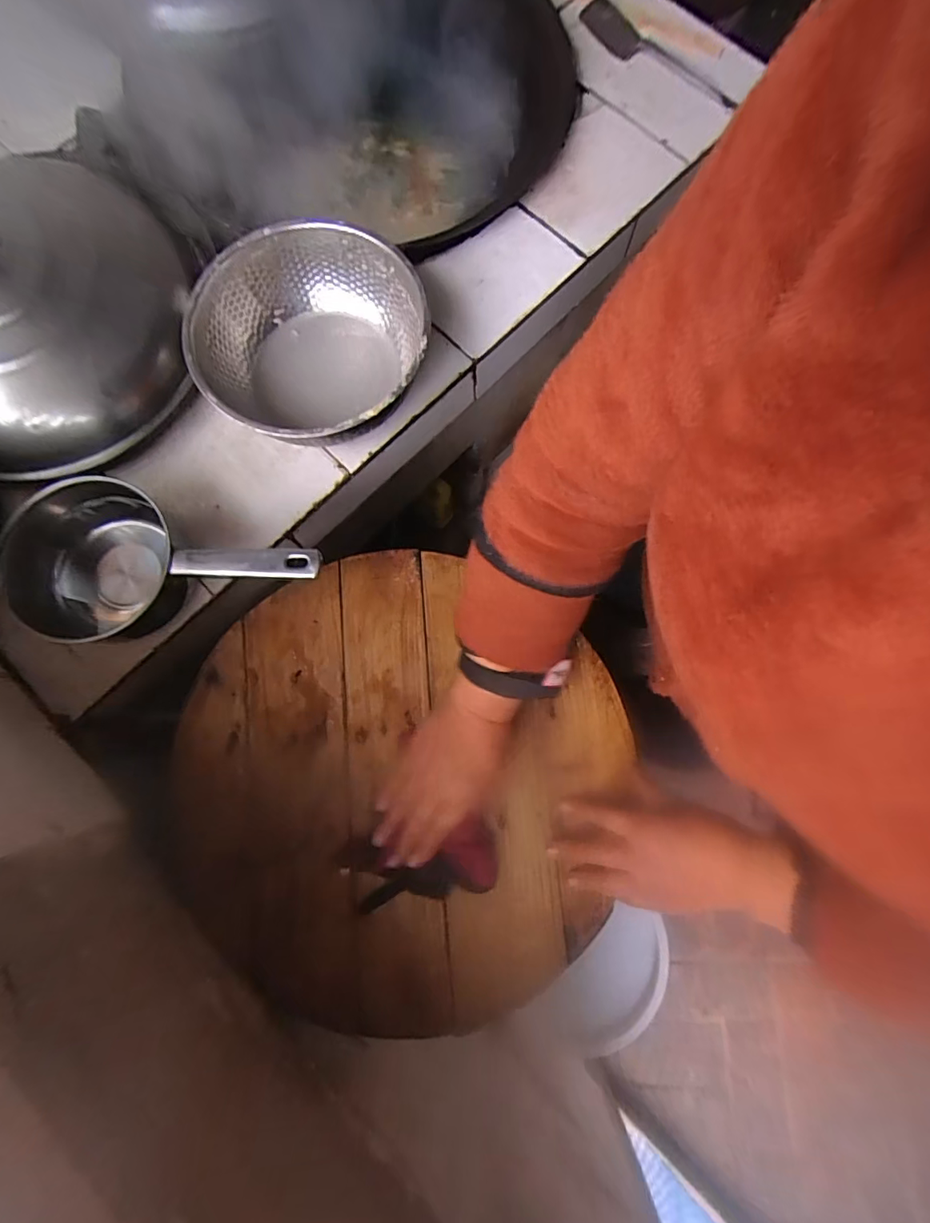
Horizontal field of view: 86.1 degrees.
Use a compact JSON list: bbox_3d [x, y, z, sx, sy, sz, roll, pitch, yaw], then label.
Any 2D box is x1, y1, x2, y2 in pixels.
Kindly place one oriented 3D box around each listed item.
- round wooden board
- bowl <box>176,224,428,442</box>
[{"bbox_3d":[-0.068,0.161,0.490,0.426,0.027,0.424,0,79,0],"label":"round wooden board"},{"bbox_3d":[-0.160,-0.280,0.538,0.230,0.089,0.231,0,79,0],"label":"bowl"}]

